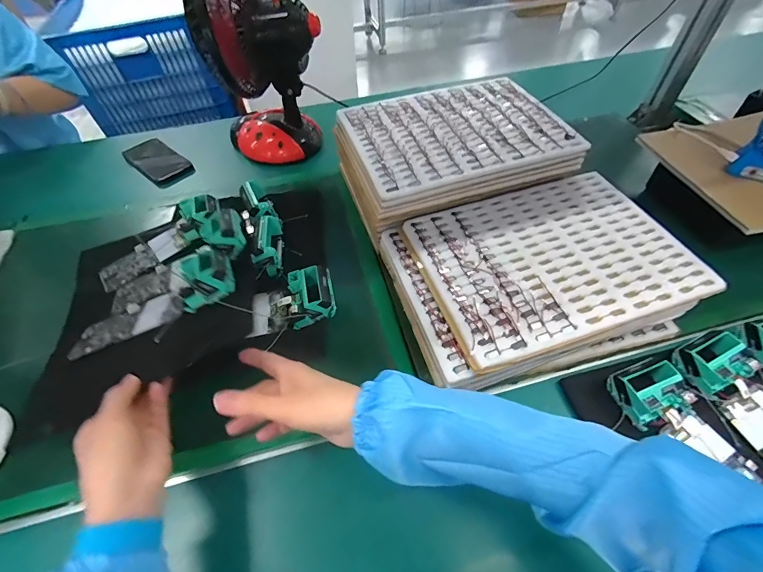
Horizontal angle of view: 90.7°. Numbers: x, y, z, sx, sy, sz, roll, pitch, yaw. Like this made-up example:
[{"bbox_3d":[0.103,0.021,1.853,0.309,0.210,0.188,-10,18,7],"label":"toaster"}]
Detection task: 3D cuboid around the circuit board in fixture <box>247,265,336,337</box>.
[{"bbox_3d":[-0.121,0.022,0.506,0.115,0.050,0.069,-11,54,-8],"label":"circuit board in fixture"}]

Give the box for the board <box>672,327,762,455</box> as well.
[{"bbox_3d":[0.432,0.140,0.413,0.081,0.037,0.199,-20,56,-14],"label":"board"}]

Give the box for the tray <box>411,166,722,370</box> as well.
[{"bbox_3d":[0.213,-0.043,0.488,0.313,0.020,0.241,-14,52,-10],"label":"tray"}]

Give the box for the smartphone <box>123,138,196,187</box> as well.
[{"bbox_3d":[-0.456,-0.254,0.770,0.165,0.012,0.087,35,61,24],"label":"smartphone"}]

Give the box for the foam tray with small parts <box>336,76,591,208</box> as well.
[{"bbox_3d":[0.108,-0.243,0.589,0.309,0.026,0.240,-16,52,-11],"label":"foam tray with small parts"}]

